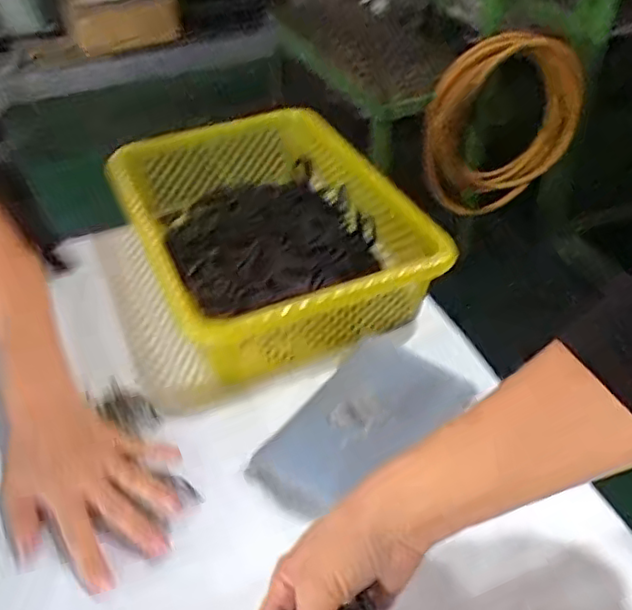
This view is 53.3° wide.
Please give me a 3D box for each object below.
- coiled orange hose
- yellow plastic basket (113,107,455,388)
[{"bbox_3d":[0.415,-0.391,1.400,0.365,0.404,0.054,-9,42,-8],"label":"coiled orange hose"},{"bbox_3d":[-0.053,-0.078,0.668,0.258,0.088,0.347,-20,45,-21],"label":"yellow plastic basket"}]

